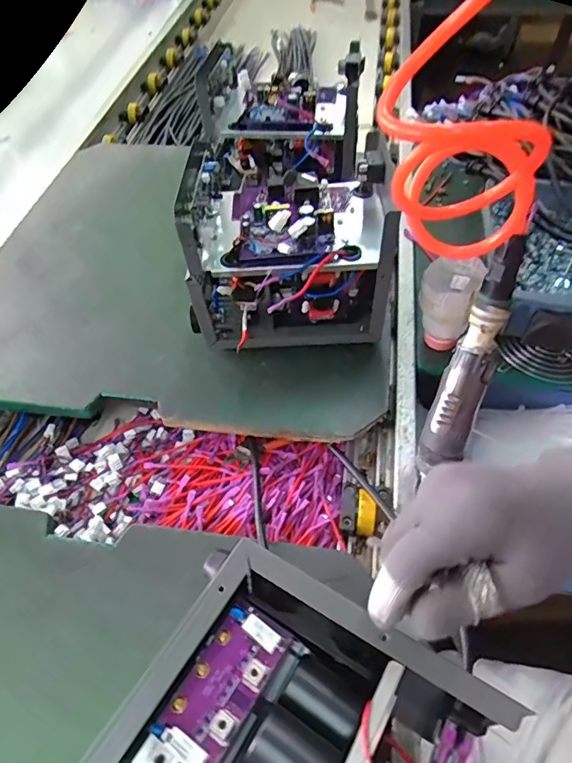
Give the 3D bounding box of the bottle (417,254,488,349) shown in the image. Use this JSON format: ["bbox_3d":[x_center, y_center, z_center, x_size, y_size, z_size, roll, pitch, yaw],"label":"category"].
[{"bbox_3d":[0.179,-0.078,0.558,0.065,0.110,0.061,18,55,16],"label":"bottle"}]

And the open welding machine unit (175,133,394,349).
[{"bbox_3d":[-0.001,-0.242,0.637,0.214,0.174,0.424,-3,51,0],"label":"open welding machine unit"}]

